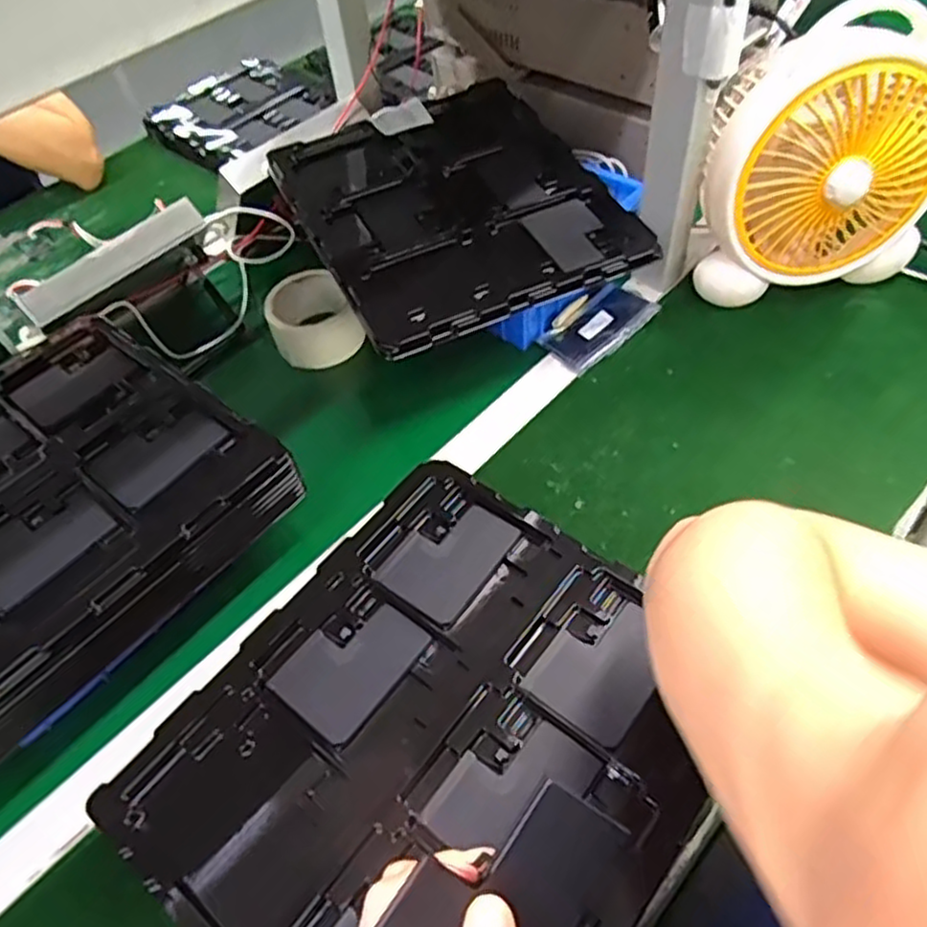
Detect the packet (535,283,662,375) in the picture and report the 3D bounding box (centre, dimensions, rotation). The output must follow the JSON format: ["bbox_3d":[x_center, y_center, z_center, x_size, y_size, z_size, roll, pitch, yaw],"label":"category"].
[{"bbox_3d":[0.133,-0.143,0.719,0.117,0.022,0.073,-37,57,-21],"label":"packet"}]

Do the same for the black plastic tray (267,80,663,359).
[{"bbox_3d":[-0.009,-0.257,0.703,0.279,0.035,0.317,-23,53,-12],"label":"black plastic tray"}]

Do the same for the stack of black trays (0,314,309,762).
[{"bbox_3d":[-0.317,0.044,0.520,0.298,0.051,0.312,32,61,27],"label":"stack of black trays"}]

